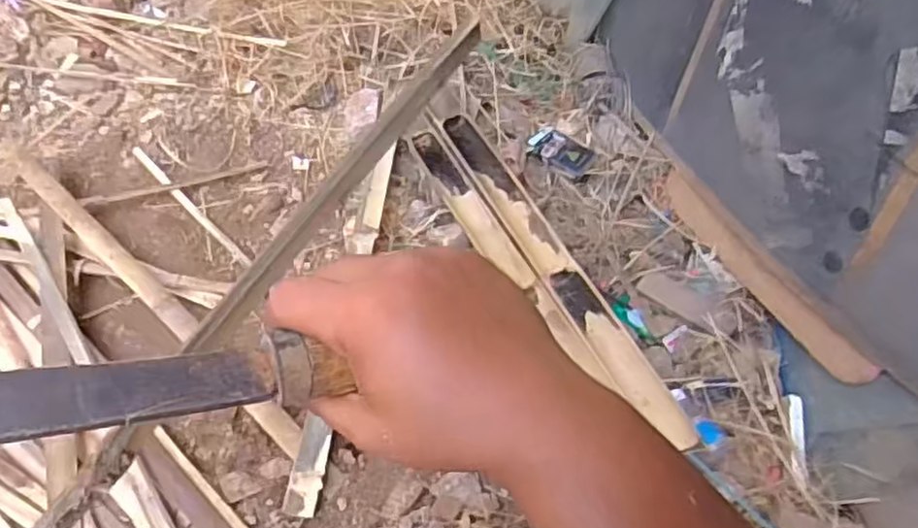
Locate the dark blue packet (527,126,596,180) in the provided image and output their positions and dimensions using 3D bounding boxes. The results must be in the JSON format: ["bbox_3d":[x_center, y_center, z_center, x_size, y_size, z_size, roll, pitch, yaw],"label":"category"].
[{"bbox_3d":[0.166,-0.184,1.147,0.099,0.024,0.058,30,59,18],"label":"dark blue packet"}]

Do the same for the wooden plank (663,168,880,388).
[{"bbox_3d":[0.390,-0.002,0.935,0.015,0.073,0.416,-14,41,-11],"label":"wooden plank"}]

